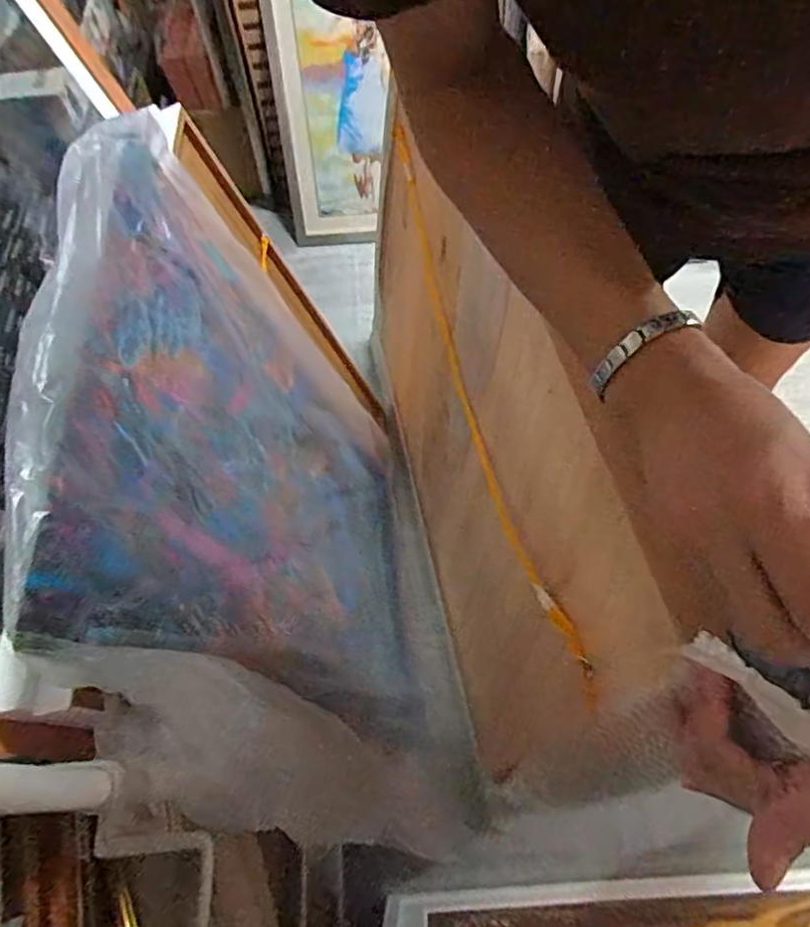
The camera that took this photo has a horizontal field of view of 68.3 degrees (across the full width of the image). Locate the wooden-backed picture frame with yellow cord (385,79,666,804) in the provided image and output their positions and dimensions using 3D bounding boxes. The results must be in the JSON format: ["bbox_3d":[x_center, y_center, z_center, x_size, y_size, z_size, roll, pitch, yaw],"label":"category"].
[{"bbox_3d":[0.064,-0.025,0.872,0.024,0.627,0.907,-7,47,-11],"label":"wooden-backed picture frame with yellow cord"}]

